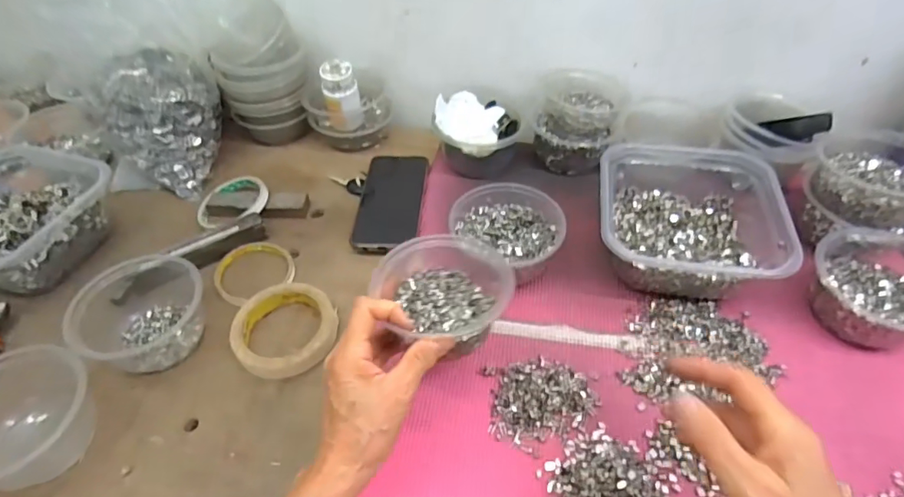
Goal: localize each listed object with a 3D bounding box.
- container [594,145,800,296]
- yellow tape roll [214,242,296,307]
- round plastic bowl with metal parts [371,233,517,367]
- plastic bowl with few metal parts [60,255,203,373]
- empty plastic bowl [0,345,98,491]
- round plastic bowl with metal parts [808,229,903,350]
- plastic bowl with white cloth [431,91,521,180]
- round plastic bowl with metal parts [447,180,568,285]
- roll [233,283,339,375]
[{"bbox_3d":[0.241,-0.037,0.542,0.169,0.076,0.188,6,48,10],"label":"container"},{"bbox_3d":[-0.220,0.024,0.570,0.080,0.014,0.072,-24,51,-19],"label":"yellow tape roll"},{"bbox_3d":[-0.006,0.038,0.434,0.108,0.055,0.106,-1,50,2],"label":"round plastic bowl with metal parts"},{"bbox_3d":[-0.305,0.058,0.500,0.118,0.061,0.110,-1,47,1],"label":"plastic bowl with few metal parts"},{"bbox_3d":[-0.357,0.138,0.422,0.120,0.059,0.110,-1,47,1],"label":"empty plastic bowl"},{"bbox_3d":[0.396,0.039,0.479,0.110,0.054,0.114,-1,47,1],"label":"round plastic bowl with metal parts"},{"bbox_3d":[0.032,-0.139,0.646,0.101,0.075,0.087,1,47,6],"label":"plastic bowl with white cloth"},{"bbox_3d":[0.058,-0.013,0.541,0.114,0.059,0.108,28,55,27],"label":"round plastic bowl with metal parts"},{"bbox_3d":[-0.161,0.076,0.504,0.099,0.020,0.101,-1,47,1],"label":"roll"}]

